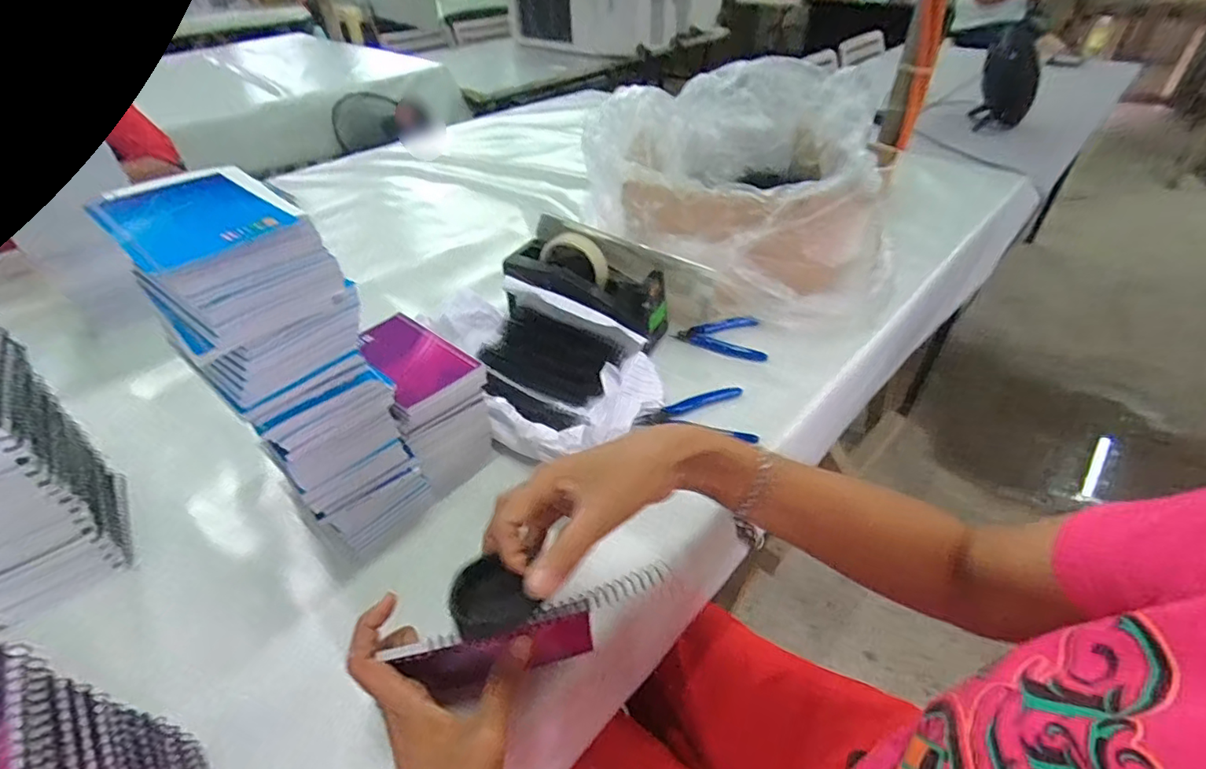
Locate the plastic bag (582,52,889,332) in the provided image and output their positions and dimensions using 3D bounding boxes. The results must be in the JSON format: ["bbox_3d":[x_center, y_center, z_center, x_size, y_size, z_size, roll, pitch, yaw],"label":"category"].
[{"bbox_3d":[0.174,-0.269,0.762,0.377,0.232,0.355,0,41,3],"label":"plastic bag"}]

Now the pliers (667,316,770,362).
[{"bbox_3d":[0.158,-0.067,0.707,0.113,0.014,0.065,14,44,18],"label":"pliers"}]

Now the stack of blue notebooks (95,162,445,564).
[{"bbox_3d":[-0.239,-0.007,0.419,0.123,0.292,0.101,31,51,32],"label":"stack of blue notebooks"}]

